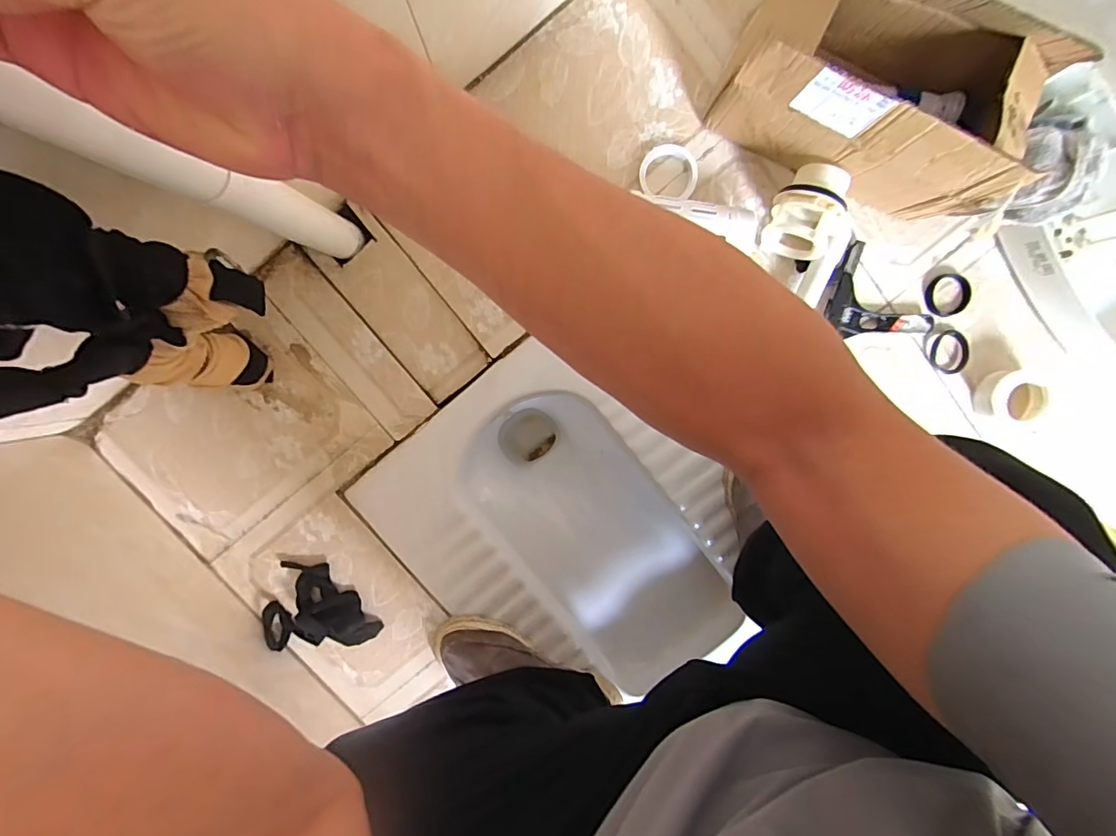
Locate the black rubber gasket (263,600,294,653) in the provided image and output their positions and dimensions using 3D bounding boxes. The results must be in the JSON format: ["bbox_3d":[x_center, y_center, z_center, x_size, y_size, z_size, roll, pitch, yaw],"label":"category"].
[{"bbox_3d":[-0.378,0.280,0.659,0.033,0.008,0.063,0,72,-39],"label":"black rubber gasket"}]

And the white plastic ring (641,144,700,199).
[{"bbox_3d":[0.138,-0.304,0.608,0.070,0.014,0.070,0,98,-2],"label":"white plastic ring"}]

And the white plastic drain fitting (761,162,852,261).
[{"bbox_3d":[0.303,-0.246,0.588,0.089,0.083,0.093,31,96,-6],"label":"white plastic drain fitting"}]

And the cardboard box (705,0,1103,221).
[{"bbox_3d":[0.342,-0.356,0.525,0.296,0.179,0.160,21,97,-5],"label":"cardboard box"}]

